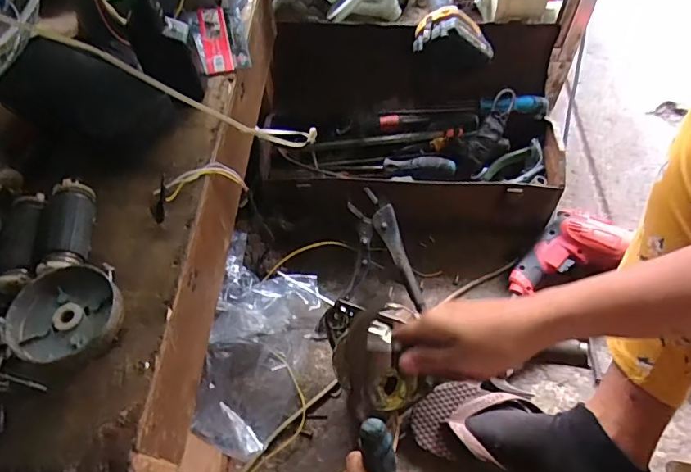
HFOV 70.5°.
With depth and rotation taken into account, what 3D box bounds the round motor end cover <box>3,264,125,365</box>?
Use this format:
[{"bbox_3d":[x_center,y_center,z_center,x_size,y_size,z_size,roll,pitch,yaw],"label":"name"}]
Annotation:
[{"bbox_3d":[-0.203,0.058,0.359,0.083,0.024,0.075,18,59,13],"label":"round motor end cover"}]

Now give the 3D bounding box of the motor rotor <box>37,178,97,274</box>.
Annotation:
[{"bbox_3d":[-0.239,-0.004,0.428,0.035,0.041,0.085,-7,57,-2],"label":"motor rotor"}]

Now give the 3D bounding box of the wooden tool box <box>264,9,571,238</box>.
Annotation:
[{"bbox_3d":[0.104,-0.197,0.776,0.447,0.166,0.242,3,57,4],"label":"wooden tool box"}]

